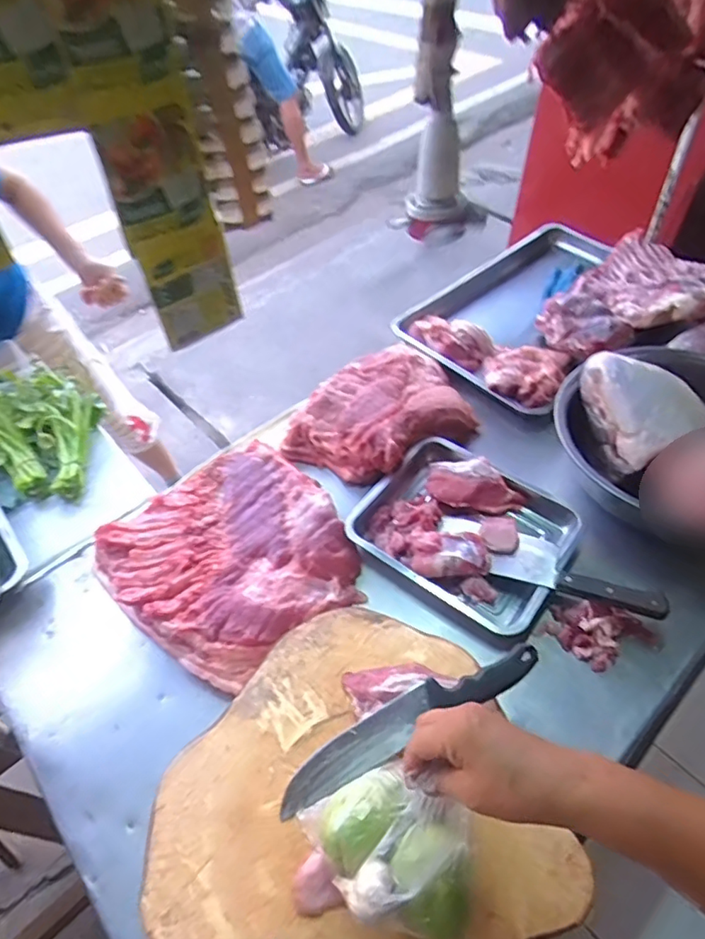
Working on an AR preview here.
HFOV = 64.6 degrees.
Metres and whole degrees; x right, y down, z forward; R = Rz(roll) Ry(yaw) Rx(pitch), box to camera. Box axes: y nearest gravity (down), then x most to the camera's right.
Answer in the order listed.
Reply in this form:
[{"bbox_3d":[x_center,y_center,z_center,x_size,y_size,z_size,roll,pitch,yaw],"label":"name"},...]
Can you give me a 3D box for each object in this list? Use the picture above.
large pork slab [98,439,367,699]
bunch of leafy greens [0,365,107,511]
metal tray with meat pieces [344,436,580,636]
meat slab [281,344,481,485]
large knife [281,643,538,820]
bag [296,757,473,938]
[{"bbox_3d":[-0.174,0.134,0.856,0.344,0.067,0.335,-33,55,-23],"label":"large pork slab"},{"bbox_3d":[-0.608,-0.073,1.044,0.361,0.120,0.250,25,55,22],"label":"bunch of leafy greens"},{"bbox_3d":[0.174,0.093,0.881,0.314,0.054,0.255,31,57,26],"label":"metal tray with meat pieces"},{"bbox_3d":[0.046,-0.110,1.027,0.353,0.074,0.255,-29,54,-21],"label":"meat slab"},{"bbox_3d":[0.063,0.270,0.609,0.309,0.041,0.049,-22,52,-16],"label":"large knife"},{"bbox_3d":[0.033,0.337,0.500,0.162,0.100,0.107,27,56,24],"label":"bag"}]

